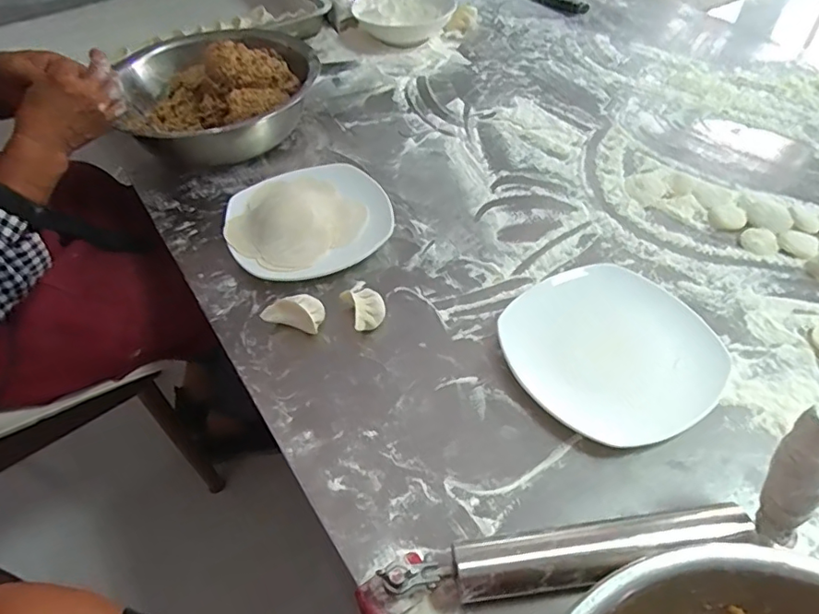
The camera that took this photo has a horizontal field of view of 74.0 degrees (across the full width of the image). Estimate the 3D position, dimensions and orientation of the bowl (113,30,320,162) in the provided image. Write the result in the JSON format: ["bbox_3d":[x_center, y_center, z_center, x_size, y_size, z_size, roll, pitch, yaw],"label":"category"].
[{"bbox_3d":[-0.257,-0.290,0.755,0.249,0.101,0.266,-2,48,2],"label":"bowl"}]

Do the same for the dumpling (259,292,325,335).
[{"bbox_3d":[-0.114,0.004,0.539,0.057,0.031,0.030,9,49,11],"label":"dumpling"}]

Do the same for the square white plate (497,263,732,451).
[{"bbox_3d":[0.184,0.036,0.497,0.177,0.019,0.180,-19,50,-14],"label":"square white plate"}]

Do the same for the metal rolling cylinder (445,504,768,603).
[{"bbox_3d":[0.133,0.171,0.374,0.201,0.032,0.037,-8,48,-4],"label":"metal rolling cylinder"}]

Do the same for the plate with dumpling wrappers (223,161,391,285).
[{"bbox_3d":[-0.118,-0.102,0.626,0.177,0.039,0.174,-22,51,-16],"label":"plate with dumpling wrappers"}]

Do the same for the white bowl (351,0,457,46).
[{"bbox_3d":[-0.010,-0.540,0.999,0.176,0.057,0.176,-3,48,1],"label":"white bowl"}]

